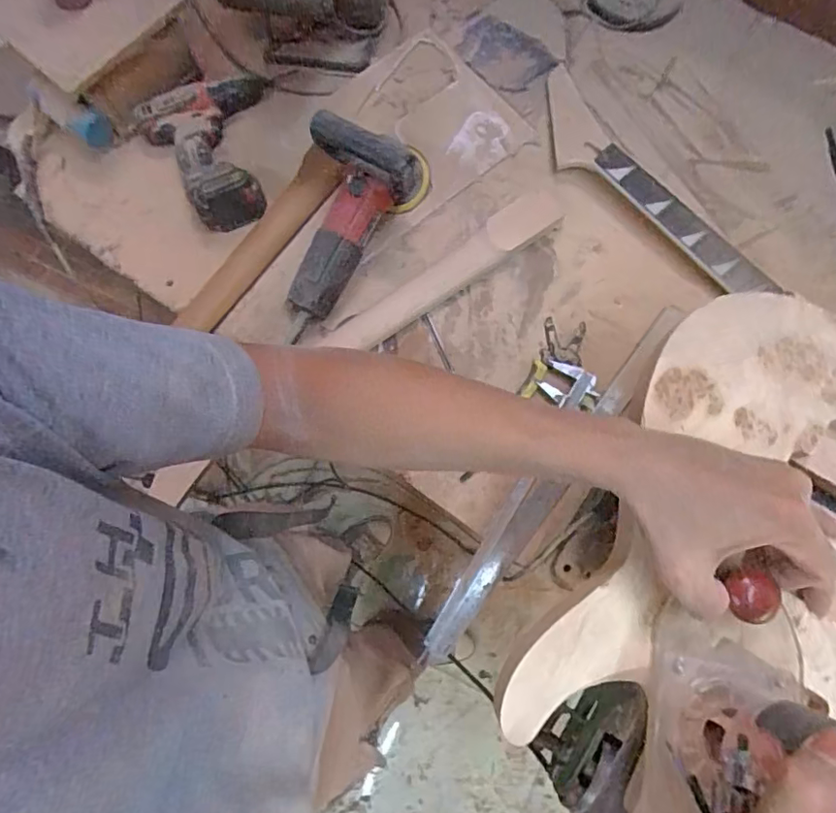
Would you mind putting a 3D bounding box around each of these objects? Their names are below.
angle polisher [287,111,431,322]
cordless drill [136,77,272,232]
[{"bbox_3d":[-0.076,-0.236,0.670,0.132,0.152,0.229,15,79,4],"label":"angle polisher"},{"bbox_3d":[-0.266,-0.357,0.750,0.170,0.066,0.202,-28,79,-5],"label":"cordless drill"}]

